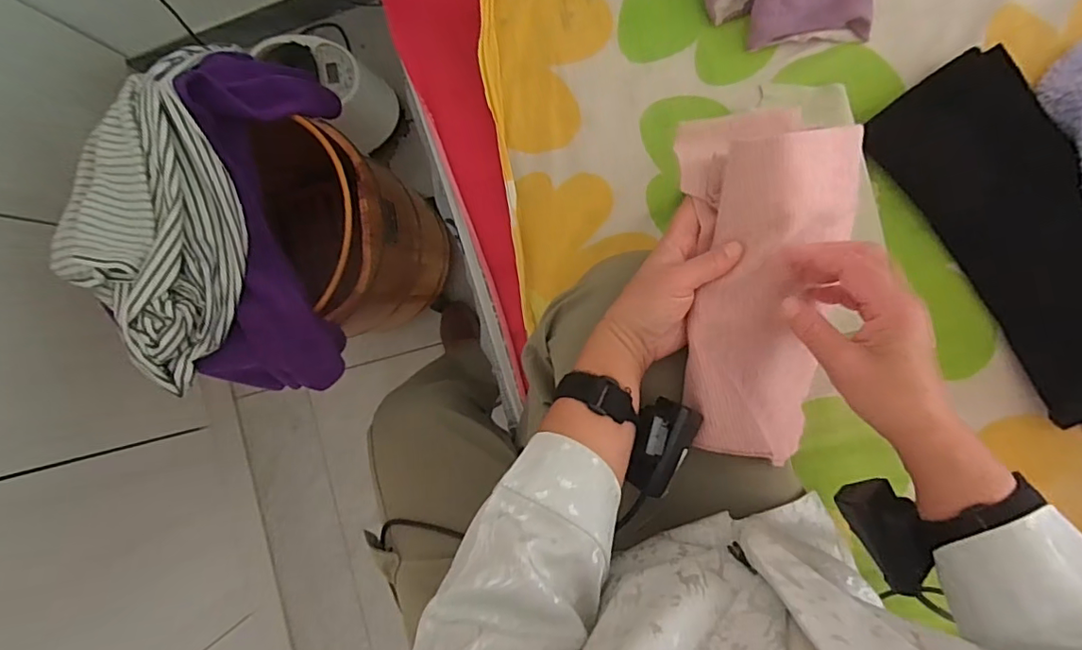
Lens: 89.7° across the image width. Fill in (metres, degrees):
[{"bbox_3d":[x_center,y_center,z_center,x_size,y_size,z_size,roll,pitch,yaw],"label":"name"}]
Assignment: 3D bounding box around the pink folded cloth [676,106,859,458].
[{"bbox_3d":[0.167,-0.024,0.403,0.121,0.072,0.258,-1,103,9],"label":"pink folded cloth"}]

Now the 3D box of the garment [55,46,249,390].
[{"bbox_3d":[-0.439,-0.138,0.620,0.185,0.107,0.400,11,93,8],"label":"garment"}]

